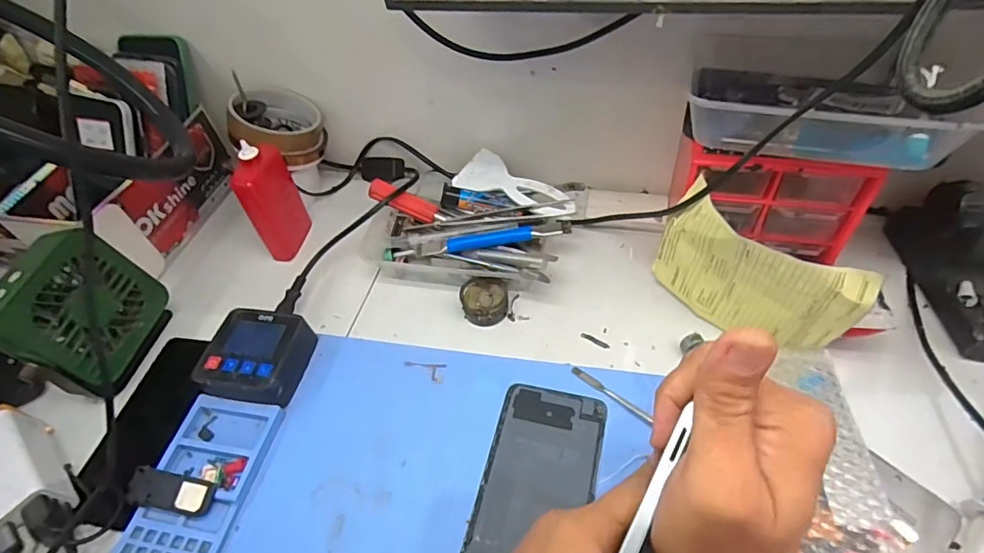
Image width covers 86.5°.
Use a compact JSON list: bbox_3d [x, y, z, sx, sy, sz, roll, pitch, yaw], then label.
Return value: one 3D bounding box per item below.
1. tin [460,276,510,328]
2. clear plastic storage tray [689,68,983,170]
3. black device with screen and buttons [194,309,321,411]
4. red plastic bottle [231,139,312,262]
[{"bbox_3d":[-0.006,0.021,0.445,0.039,0.018,0.038,-3,50,3],"label":"tin"},{"bbox_3d":[0.224,-0.120,0.364,0.159,0.035,0.100,15,53,17],"label":"clear plastic storage tray"},{"bbox_3d":[-0.187,0.063,0.413,0.072,0.028,0.072,7,51,11],"label":"black device with screen and buttons"},{"bbox_3d":[-0.201,-0.070,0.478,0.026,0.101,0.060,-5,50,2],"label":"red plastic bottle"}]

